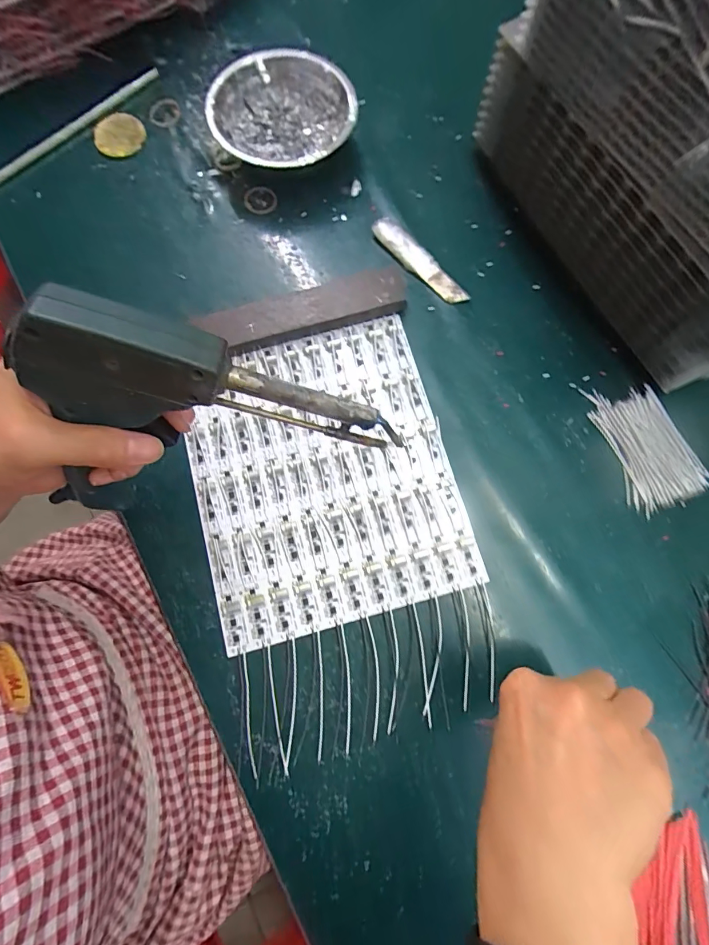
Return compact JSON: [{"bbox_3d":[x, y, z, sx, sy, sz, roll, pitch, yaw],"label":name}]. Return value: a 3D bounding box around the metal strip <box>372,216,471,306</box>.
[{"bbox_3d":[0.057,-0.184,0.366,0.102,0.009,0.022,44,81,8],"label":"metal strip"}]

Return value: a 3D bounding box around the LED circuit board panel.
[{"bbox_3d":[-0.025,-0.001,0.329,0.194,0.005,0.226,-15,78,-3],"label":"LED circuit board panel"}]

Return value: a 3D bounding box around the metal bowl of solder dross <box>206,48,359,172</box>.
[{"bbox_3d":[-0.060,-0.314,0.373,0.124,0.035,0.115,39,81,8],"label":"metal bowl of solder dross"}]

